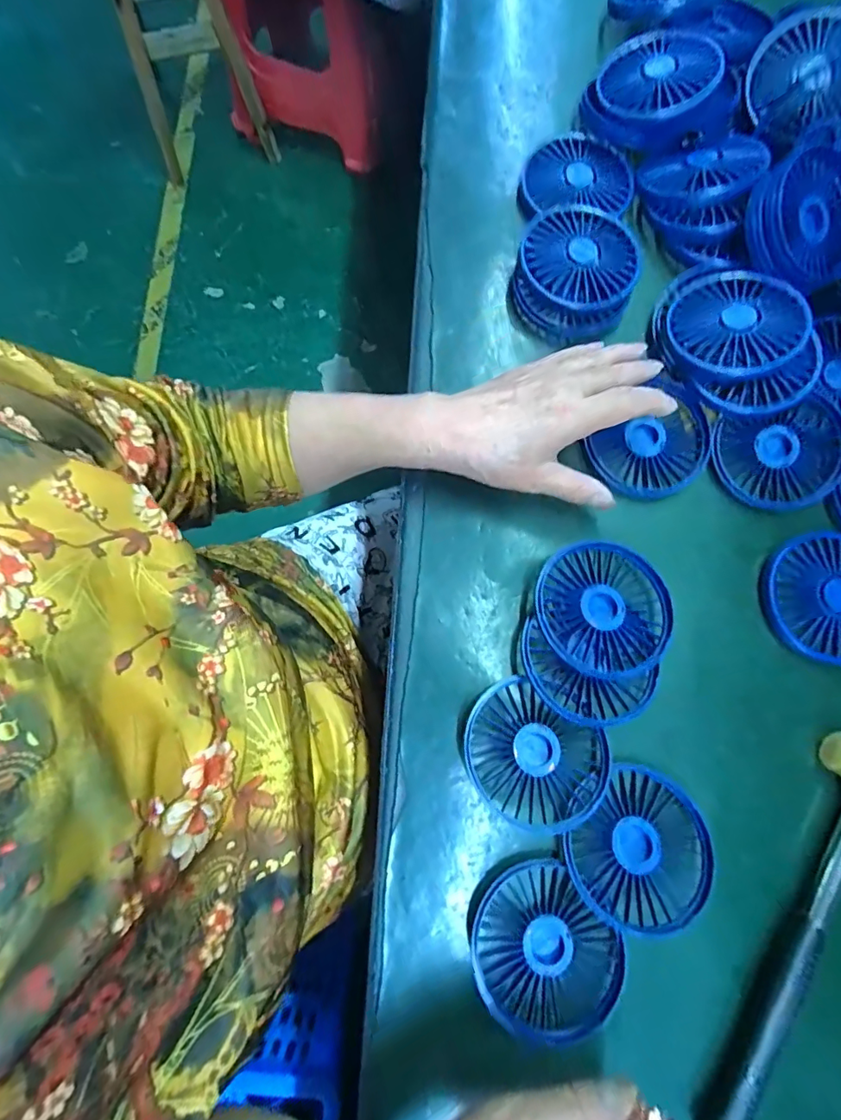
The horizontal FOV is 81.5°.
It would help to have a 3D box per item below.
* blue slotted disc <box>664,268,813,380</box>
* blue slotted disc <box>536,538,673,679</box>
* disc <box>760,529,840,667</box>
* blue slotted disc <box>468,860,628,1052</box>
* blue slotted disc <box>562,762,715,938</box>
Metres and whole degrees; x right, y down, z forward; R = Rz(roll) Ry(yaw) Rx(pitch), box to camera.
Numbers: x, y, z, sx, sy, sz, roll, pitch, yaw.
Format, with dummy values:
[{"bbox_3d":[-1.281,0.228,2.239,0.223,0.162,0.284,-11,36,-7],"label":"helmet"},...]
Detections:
[{"bbox_3d":[0.219,-0.166,0.339,0.086,0.009,0.086,-21,65,9],"label":"blue slotted disc"},{"bbox_3d":[0.119,0.031,0.316,0.081,0.016,0.085,1,67,-3],"label":"blue slotted disc"},{"bbox_3d":[0.278,0.026,0.335,0.085,0.015,0.086,0,80,-1],"label":"disc"},{"bbox_3d":[0.071,0.229,0.284,0.078,0.019,0.078,0,80,-1],"label":"blue slotted disc"},{"bbox_3d":[0.134,0.174,0.293,0.072,0.024,0.084,42,82,6],"label":"blue slotted disc"}]

